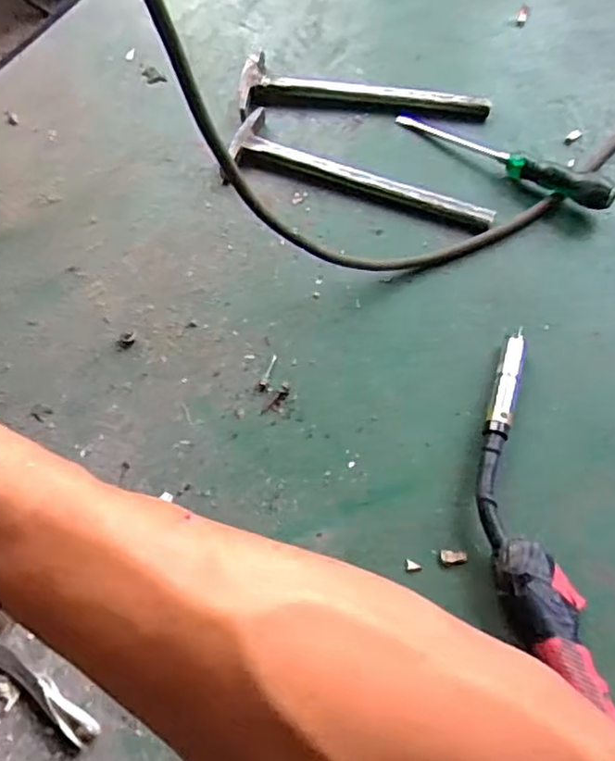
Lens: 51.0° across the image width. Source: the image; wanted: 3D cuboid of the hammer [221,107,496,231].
[{"bbox_3d":[0.062,-0.239,0.739,0.307,0.019,0.102,16,65,9],"label":"hammer"}]

